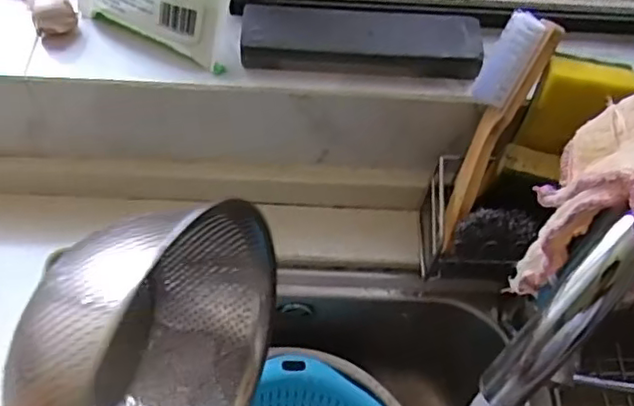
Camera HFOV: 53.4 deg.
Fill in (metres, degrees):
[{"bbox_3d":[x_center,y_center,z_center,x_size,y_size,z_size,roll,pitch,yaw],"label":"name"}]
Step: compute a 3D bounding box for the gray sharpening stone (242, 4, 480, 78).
[{"bbox_3d":[0.035,-0.132,0.505,0.187,0.026,0.051,5,57,-1],"label":"gray sharpening stone"}]

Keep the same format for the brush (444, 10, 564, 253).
[{"bbox_3d":[0.133,-0.053,0.494,0.042,0.186,0.028,21,20,9],"label":"brush"}]

